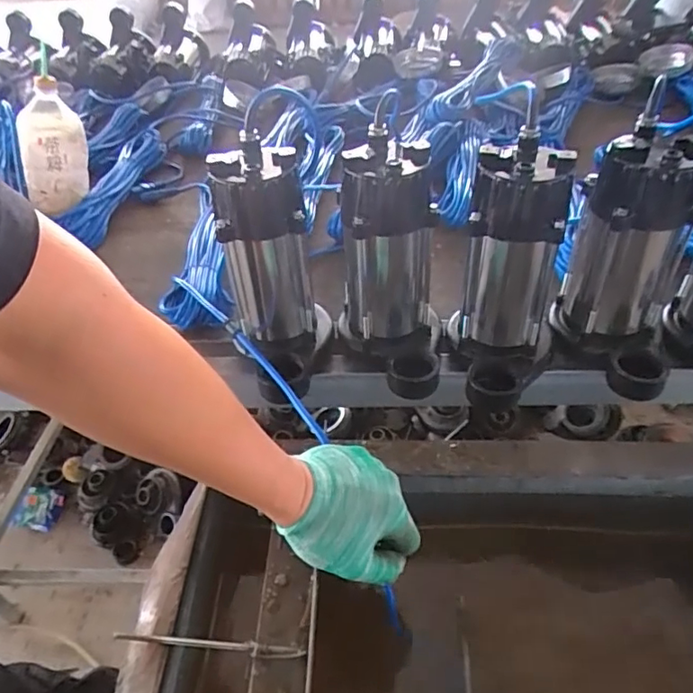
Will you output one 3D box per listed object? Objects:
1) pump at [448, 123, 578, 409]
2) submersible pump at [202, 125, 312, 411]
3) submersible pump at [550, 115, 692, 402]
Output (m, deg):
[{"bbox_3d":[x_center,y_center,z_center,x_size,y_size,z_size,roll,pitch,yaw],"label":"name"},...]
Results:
[{"bbox_3d":[0.158,-0.059,0.556,0.095,0.238,0.150,8,45,12],"label":"pump"},{"bbox_3d":[-0.079,-0.068,0.570,0.097,0.221,0.148,-10,44,-6],"label":"submersible pump"},{"bbox_3d":[0.285,-0.078,0.553,0.106,0.220,0.137,7,44,11],"label":"submersible pump"}]

